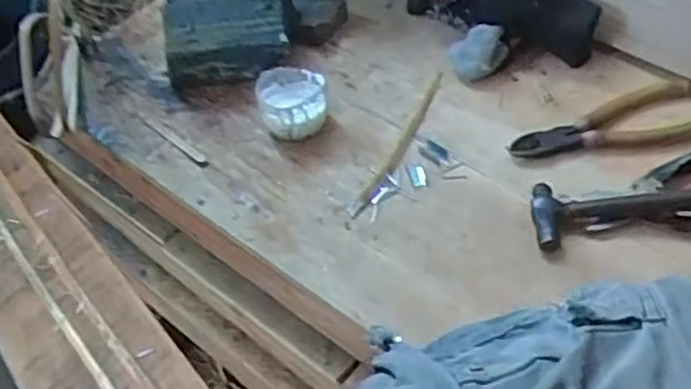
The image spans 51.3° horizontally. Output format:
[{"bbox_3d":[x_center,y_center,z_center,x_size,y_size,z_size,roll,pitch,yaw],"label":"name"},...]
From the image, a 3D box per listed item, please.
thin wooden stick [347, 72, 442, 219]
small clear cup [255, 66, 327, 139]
[{"bbox_3d":[0.048,-0.044,0.596,0.015,0.006,0.167,21,54,20],"label":"thin wooden stick"},{"bbox_3d":[-0.045,-0.076,0.612,0.060,0.043,0.053,-3,51,2],"label":"small clear cup"}]

